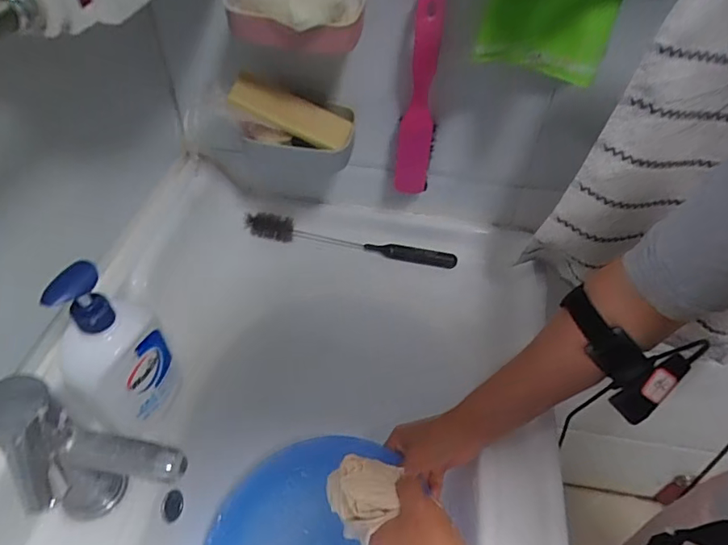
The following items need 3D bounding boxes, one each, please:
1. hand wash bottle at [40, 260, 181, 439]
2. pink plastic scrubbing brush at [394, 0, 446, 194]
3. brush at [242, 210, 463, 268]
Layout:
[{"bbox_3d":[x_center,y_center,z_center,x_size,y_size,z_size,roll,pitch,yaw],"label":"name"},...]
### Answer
[{"bbox_3d":[-0.226,0.073,0.457,0.049,0.195,0.095,22,50,17],"label":"hand wash bottle"},{"bbox_3d":[0.063,-0.189,0.561,0.040,0.224,0.033,9,48,6],"label":"pink plastic scrubbing brush"},{"bbox_3d":[-0.018,-0.047,0.690,0.291,0.030,0.029,9,48,6],"label":"brush"}]

